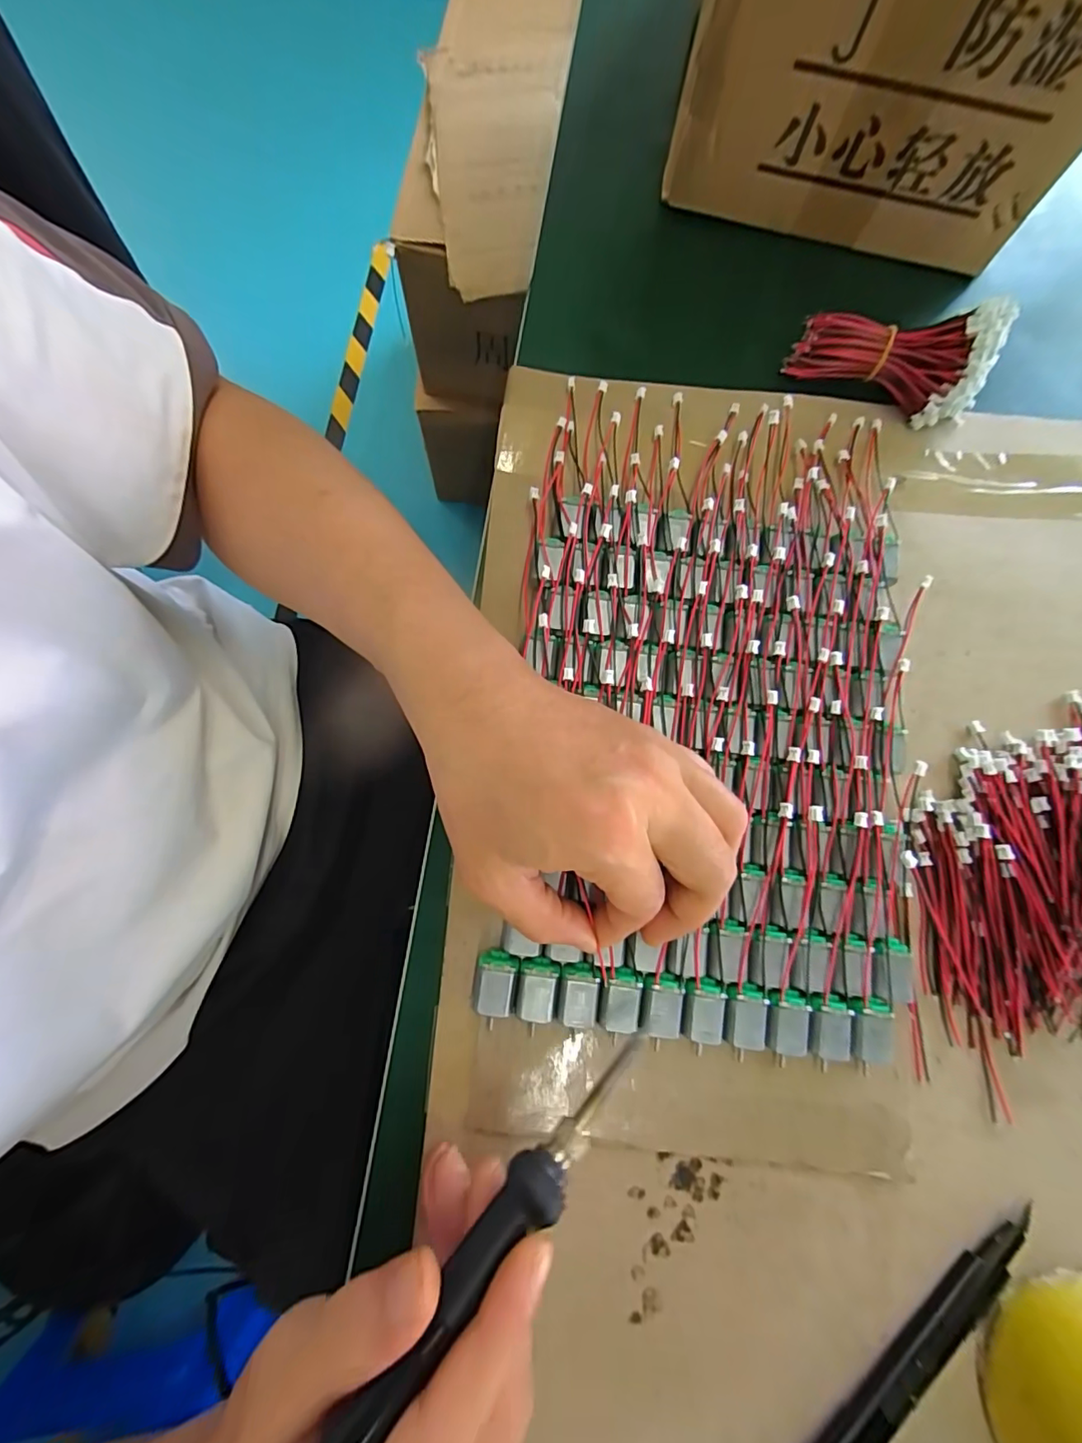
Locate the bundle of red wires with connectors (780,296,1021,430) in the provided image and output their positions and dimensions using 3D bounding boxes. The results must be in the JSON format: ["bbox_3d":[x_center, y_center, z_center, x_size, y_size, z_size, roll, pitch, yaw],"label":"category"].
[{"bbox_3d":[0.207,-0.212,0.291,0.108,0.061,0.025,26,79,4],"label":"bundle of red wires with connectors"}]

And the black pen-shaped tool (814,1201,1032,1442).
[{"bbox_3d":[0.165,0.268,0.217,0.143,0.009,0.018,-37,82,-8],"label":"black pen-shaped tool"}]

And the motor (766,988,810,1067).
[{"bbox_3d":[0.114,0.143,0.239,0.020,0.015,0.034,13,78,1],"label":"motor"}]

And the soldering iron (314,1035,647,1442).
[{"bbox_3d":[-0.029,0.184,0.157,0.200,0.015,0.018,-38,81,-28],"label":"soldering iron"}]

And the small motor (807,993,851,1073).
[{"bbox_3d":[0.133,0.145,0.239,0.019,0.014,0.034,3,78,-1],"label":"small motor"}]

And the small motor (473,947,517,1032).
[{"bbox_3d":[-0.022,0.125,0.239,0.018,0.016,0.035,8,78,0],"label":"small motor"}]

